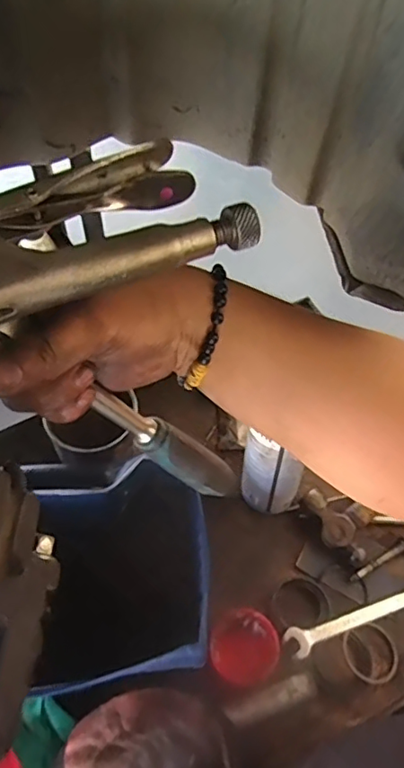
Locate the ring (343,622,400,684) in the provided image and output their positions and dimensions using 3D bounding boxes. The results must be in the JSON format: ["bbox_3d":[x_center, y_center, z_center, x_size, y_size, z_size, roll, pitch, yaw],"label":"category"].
[{"bbox_3d":[0.174,0.276,0.574,0.058,0.004,0.055,7,55,-9],"label":"ring"}]

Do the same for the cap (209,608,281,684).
[{"bbox_3d":[0.042,0.258,0.551,0.063,0.029,0.064,1,59,-1],"label":"cap"}]

